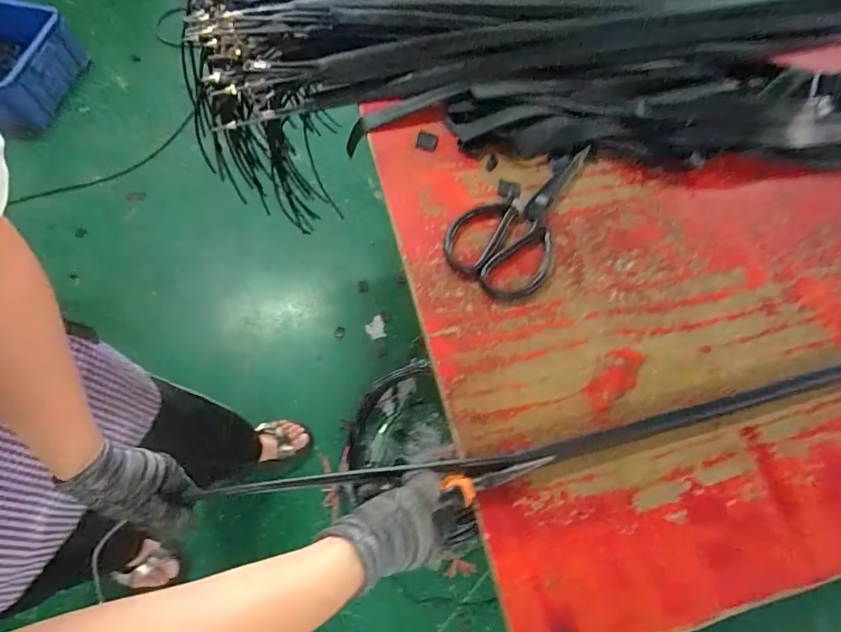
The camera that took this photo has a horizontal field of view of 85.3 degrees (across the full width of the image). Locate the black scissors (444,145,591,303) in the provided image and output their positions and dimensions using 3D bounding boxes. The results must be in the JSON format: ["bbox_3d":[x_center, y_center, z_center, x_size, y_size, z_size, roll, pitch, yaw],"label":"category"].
[{"bbox_3d":[0.124,-0.113,0.505,0.108,0.009,0.217,39,70,13],"label":"black scissors"}]

